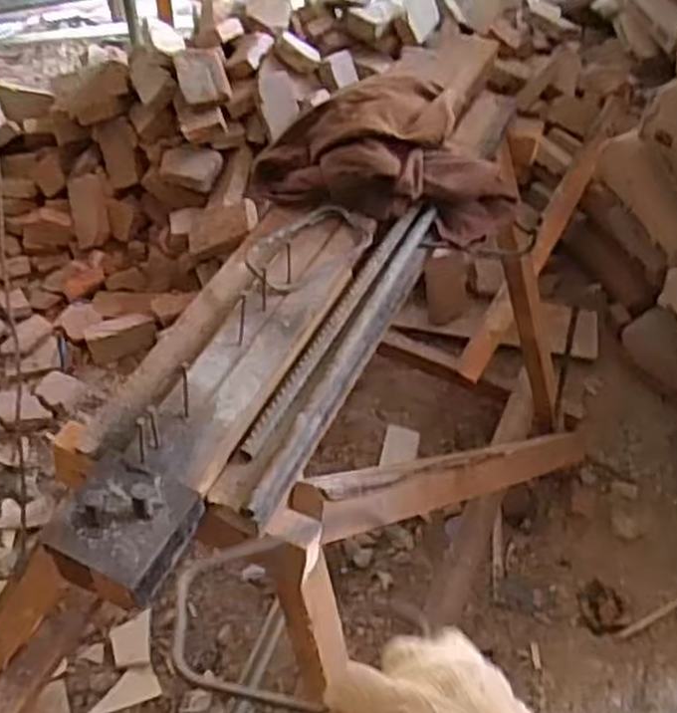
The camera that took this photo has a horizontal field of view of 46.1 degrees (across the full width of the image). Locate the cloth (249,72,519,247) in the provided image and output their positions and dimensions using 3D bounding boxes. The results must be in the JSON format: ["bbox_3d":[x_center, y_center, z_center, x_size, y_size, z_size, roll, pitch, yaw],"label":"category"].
[{"bbox_3d":[0.065,-0.248,0.983,0.308,0.127,0.172,18,52,14],"label":"cloth"}]

